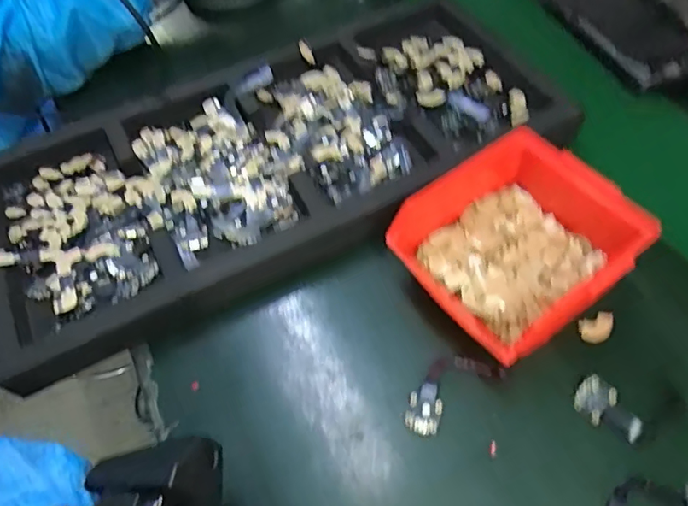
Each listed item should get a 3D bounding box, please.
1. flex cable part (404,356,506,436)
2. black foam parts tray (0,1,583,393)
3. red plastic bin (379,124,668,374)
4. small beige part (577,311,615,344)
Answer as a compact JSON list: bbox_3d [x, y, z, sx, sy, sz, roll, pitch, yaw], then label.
[{"bbox_3d":[0.069,0.088,0.347,0.073,0.005,0.033,-33,60,-16],"label":"flex cable part"},{"bbox_3d":[-0.056,-0.082,0.452,0.489,0.035,0.228,-24,58,-11],"label":"black foam parts tray"},{"bbox_3d":[0.120,-0.004,0.368,0.138,0.067,0.125,-32,60,-16],"label":"red plastic bin"},{"bbox_3d":[0.176,0.052,0.364,0.026,0.005,0.017,-19,57,-8],"label":"small beige part"}]

